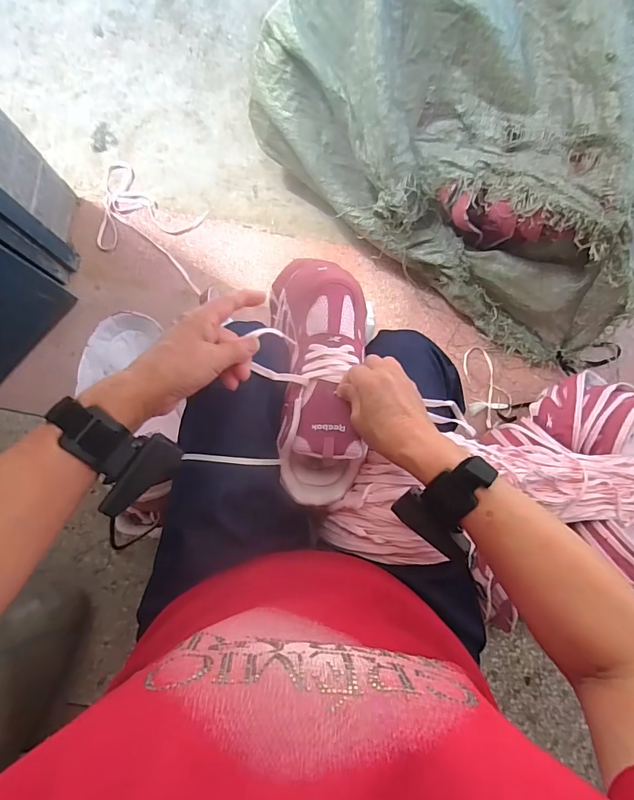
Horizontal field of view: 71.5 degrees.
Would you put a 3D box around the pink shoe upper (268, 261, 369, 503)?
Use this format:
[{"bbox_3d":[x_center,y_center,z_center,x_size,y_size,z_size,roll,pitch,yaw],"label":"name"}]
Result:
[{"bbox_3d":[0.002,-0.032,0.490,0.104,0.078,0.284,-1,81,-1],"label":"pink shoe upper"}]

